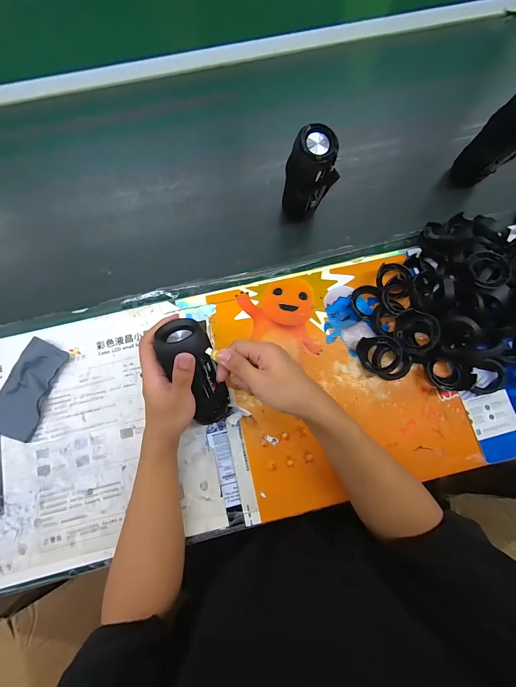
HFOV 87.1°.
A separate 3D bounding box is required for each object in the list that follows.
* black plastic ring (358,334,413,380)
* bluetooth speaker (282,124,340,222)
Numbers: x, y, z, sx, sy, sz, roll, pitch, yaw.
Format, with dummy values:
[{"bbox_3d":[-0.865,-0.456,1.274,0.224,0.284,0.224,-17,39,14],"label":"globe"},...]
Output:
[{"bbox_3d":[0.201,0.021,0.431,0.088,0.038,0.056,37,81,7],"label":"black plastic ring"},{"bbox_3d":[0.085,-0.262,0.443,0.072,0.146,0.054,-21,80,-4],"label":"bluetooth speaker"}]

